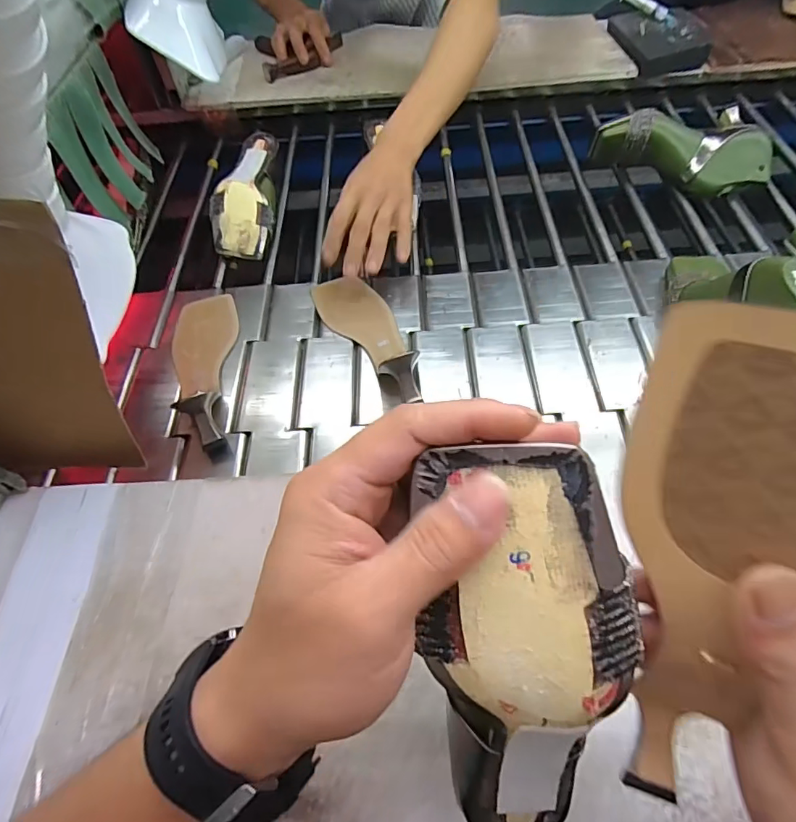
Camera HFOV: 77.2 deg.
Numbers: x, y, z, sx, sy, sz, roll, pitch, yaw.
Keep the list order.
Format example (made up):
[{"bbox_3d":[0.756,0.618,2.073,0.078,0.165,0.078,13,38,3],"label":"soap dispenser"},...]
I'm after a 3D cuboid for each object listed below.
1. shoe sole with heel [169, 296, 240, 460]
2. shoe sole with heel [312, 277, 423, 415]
[{"bbox_3d":[-0.209,-0.062,0.538,0.073,0.056,0.222,-17,57,-8],"label":"shoe sole with heel"},{"bbox_3d":[-0.032,-0.098,0.562,0.072,0.049,0.222,-25,58,-13],"label":"shoe sole with heel"}]

